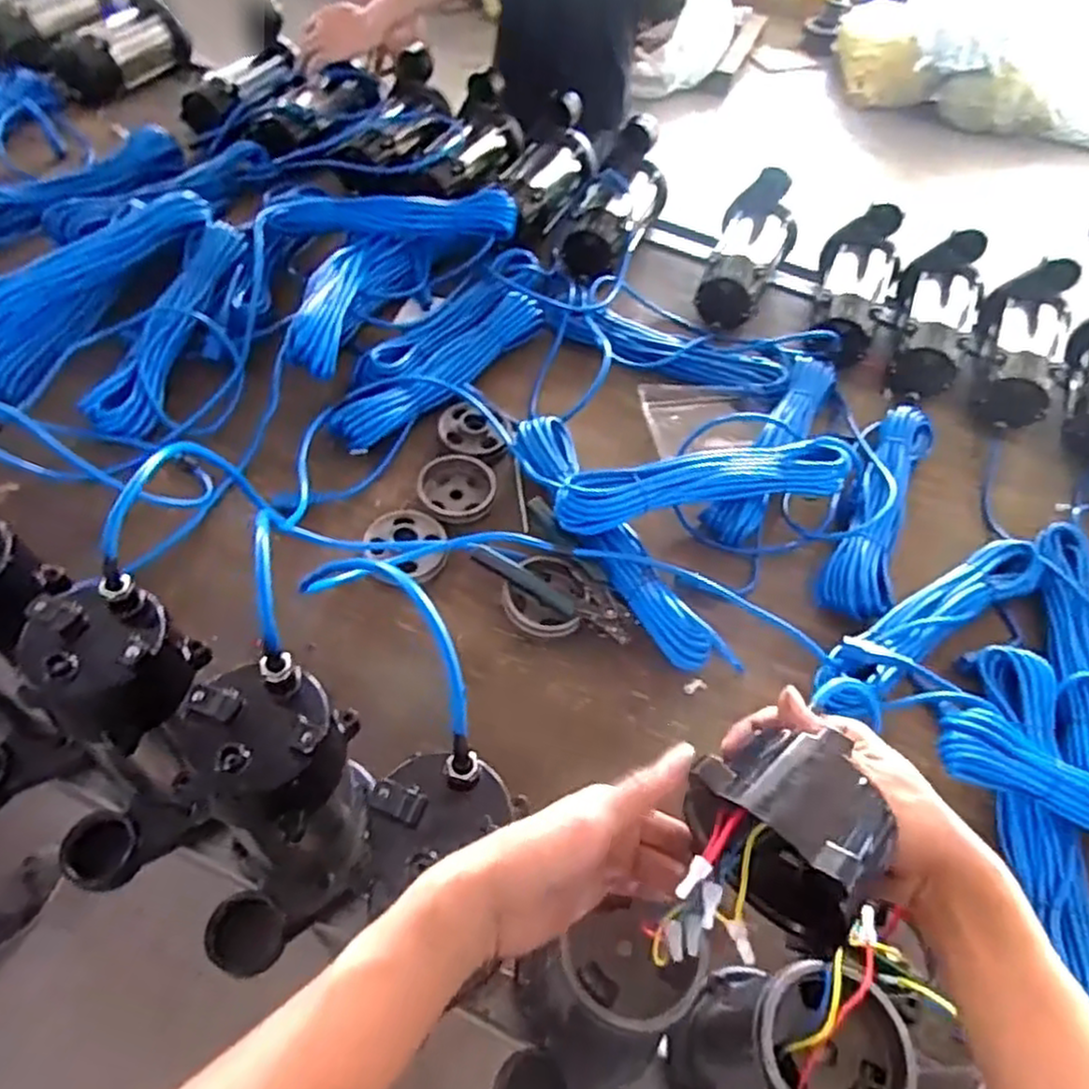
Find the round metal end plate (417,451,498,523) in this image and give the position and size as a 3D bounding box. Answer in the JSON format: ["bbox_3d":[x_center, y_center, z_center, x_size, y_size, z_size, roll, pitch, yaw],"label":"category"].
[{"bbox_3d":[-0.100,-0.065,0.850,0.087,0.030,0.099,10,54,0],"label":"round metal end plate"}]

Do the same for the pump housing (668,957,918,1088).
[{"bbox_3d":[0.142,0.357,0.468,0.097,0.171,0.160,26,56,11],"label":"pump housing"}]

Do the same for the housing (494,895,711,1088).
[{"bbox_3d":[0.021,0.319,0.482,0.091,0.163,0.133,25,56,11],"label":"housing"}]

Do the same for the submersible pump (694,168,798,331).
[{"bbox_3d":[0.310,-0.447,1.107,0.108,0.085,0.271,22,70,9],"label":"submersible pump"}]

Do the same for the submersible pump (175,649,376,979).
[{"bbox_3d":[-0.180,0.183,0.507,0.096,0.219,0.144,13,54,2],"label":"submersible pump"}]

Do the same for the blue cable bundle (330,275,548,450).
[{"bbox_3d":[-0.143,-0.247,0.951,0.116,0.030,0.337,33,58,16],"label":"blue cable bundle"}]

